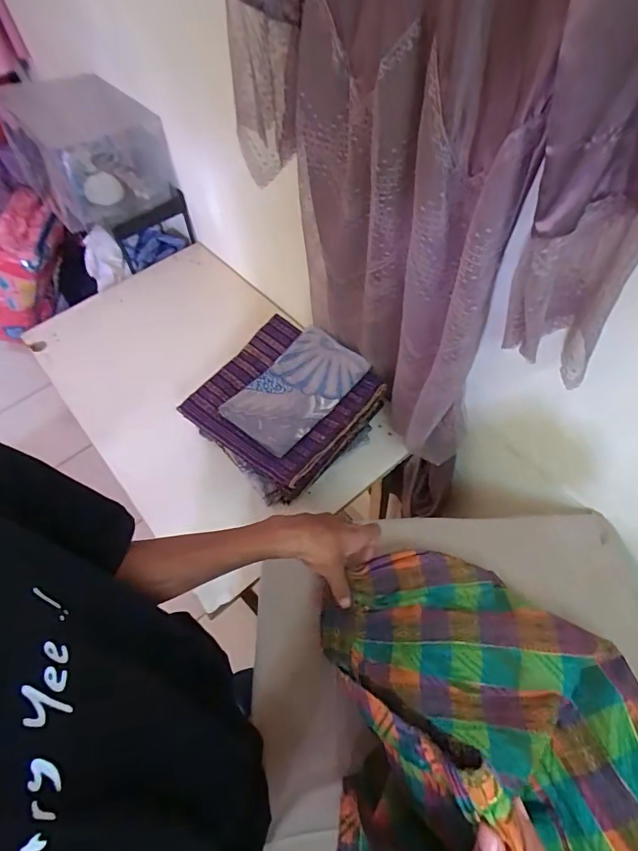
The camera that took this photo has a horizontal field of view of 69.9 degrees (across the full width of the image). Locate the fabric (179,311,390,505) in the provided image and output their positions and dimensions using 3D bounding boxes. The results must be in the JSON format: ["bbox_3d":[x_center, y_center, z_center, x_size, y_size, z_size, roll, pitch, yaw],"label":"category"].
[{"bbox_3d":[-0.053,-0.030,0.812,0.247,0.119,0.273,34,66,22],"label":"fabric"}]

